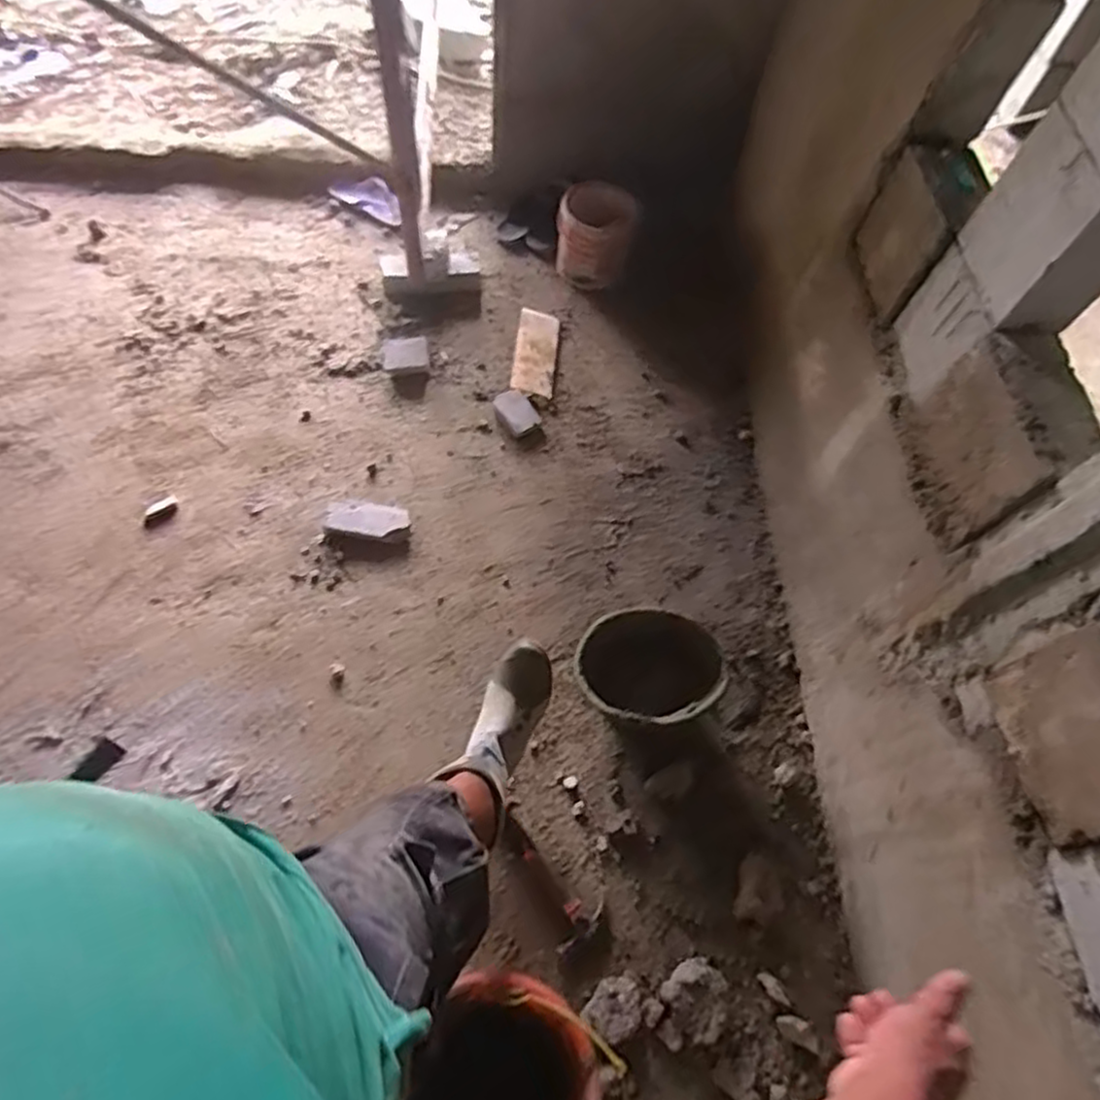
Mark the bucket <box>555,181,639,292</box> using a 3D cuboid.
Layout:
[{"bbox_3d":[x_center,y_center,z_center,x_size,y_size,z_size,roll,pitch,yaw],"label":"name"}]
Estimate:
[{"bbox_3d":[0.112,-0.777,1.794,0.191,0.199,0.189,7,65,0],"label":"bucket"}]

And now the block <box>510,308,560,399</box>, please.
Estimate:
[{"bbox_3d":[-0.034,-0.482,1.746,0.098,0.027,0.240,6,65,-1],"label":"block"}]

